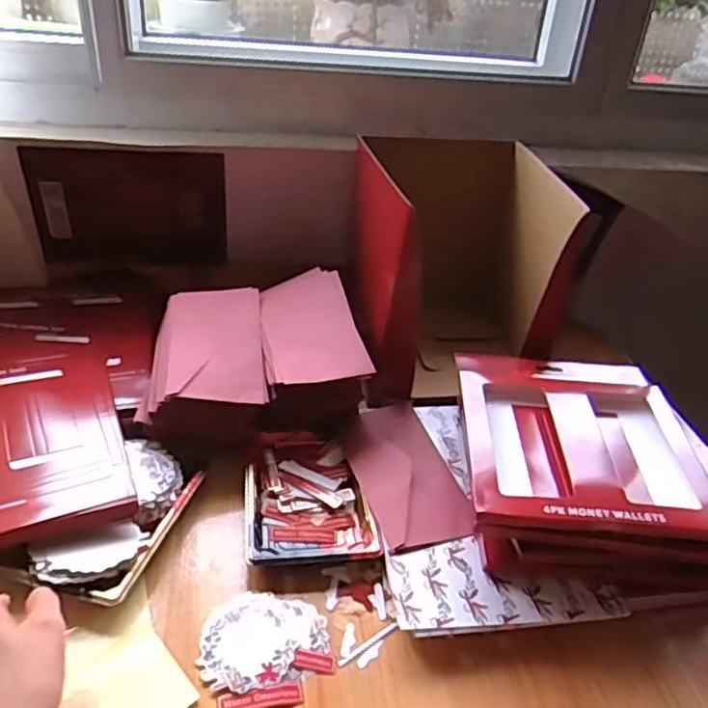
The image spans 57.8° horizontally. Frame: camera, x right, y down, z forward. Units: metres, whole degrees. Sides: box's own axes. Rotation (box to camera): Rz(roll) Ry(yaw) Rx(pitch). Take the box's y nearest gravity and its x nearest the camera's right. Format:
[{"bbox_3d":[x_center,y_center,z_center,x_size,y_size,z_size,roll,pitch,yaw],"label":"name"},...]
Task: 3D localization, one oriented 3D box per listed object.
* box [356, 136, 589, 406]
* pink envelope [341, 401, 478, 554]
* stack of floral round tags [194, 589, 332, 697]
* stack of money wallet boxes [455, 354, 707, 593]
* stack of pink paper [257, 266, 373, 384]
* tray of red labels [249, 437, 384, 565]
[{"bbox_3d":[0.113,-0.112,0.783,0.210,0.237,0.289,2,33,-6],"label":"box"},{"bbox_3d":[0.047,0.108,0.609,0.089,0.014,0.183,-10,34,-15],"label":"pink envelope"},{"bbox_3d":[-0.068,0.213,0.485,0.094,0.005,0.077,-6,34,-18],"label":"stack of floral round tags"},{"bbox_3d":[0.204,0.089,0.606,0.212,0.080,0.257,6,32,0],"label":"stack of money wallet boxes"},{"bbox_3d":[-0.049,-0.032,0.690,0.100,0.031,0.191,-4,34,-15],"label":"stack of pink paper"},{"bbox_3d":[-0.043,0.136,0.593,0.111,0.024,0.145,0,33,-10],"label":"tray of red labels"}]

